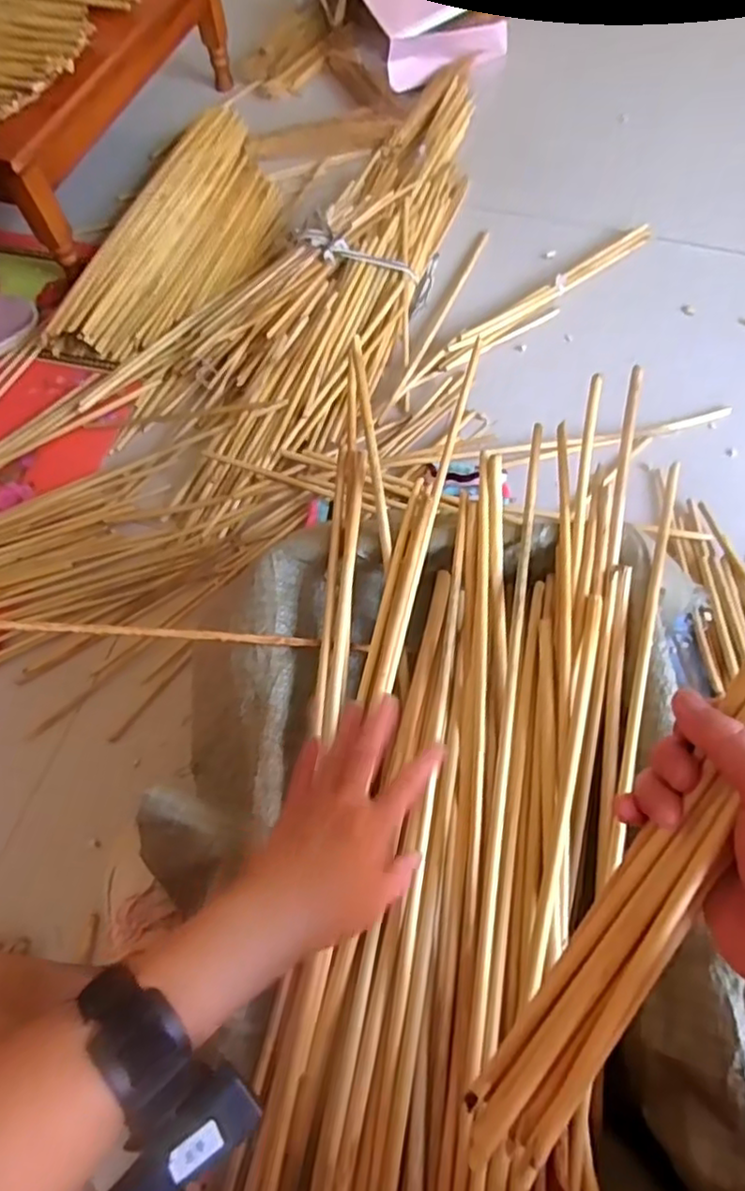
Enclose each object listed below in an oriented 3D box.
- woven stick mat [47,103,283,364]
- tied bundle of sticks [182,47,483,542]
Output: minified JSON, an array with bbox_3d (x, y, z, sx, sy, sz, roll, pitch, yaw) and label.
[{"bbox_3d":[-0.320,-0.655,1.144,0.255,0.066,0.602,14,68,9],"label":"woven stick mat"},{"bbox_3d":[-0.022,-0.562,1.068,0.238,0.091,1.033,19,69,11],"label":"tied bundle of sticks"}]

